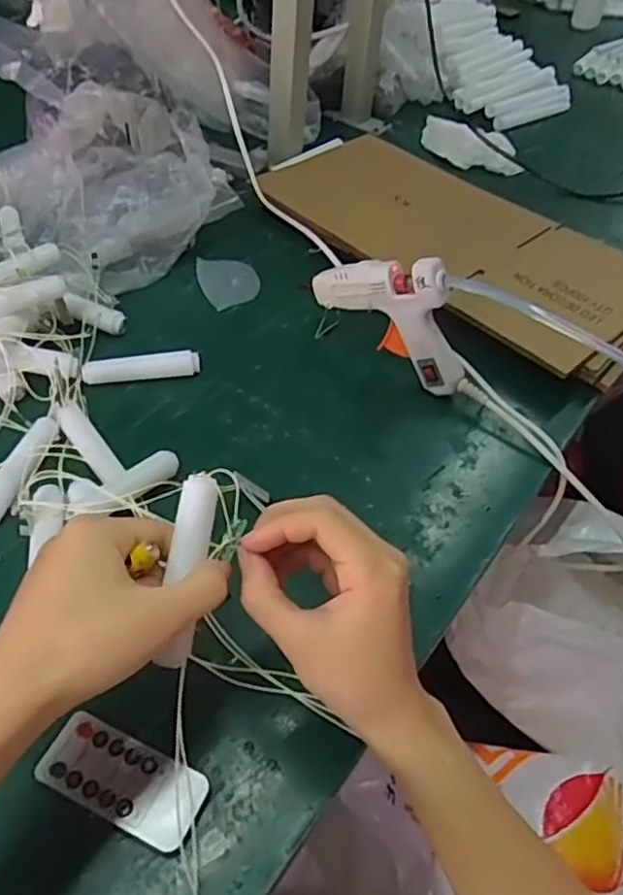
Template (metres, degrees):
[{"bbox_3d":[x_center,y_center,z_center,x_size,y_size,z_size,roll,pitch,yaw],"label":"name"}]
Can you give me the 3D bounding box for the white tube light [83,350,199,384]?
[{"bbox_3d":[-0.133,-0.062,0.535,0.089,0.018,0.012,-6,50,-11],"label":"white tube light"}]

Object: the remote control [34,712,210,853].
[{"bbox_3d":[-0.095,0.168,0.345,0.084,0.009,0.038,22,50,13],"label":"remote control"}]

